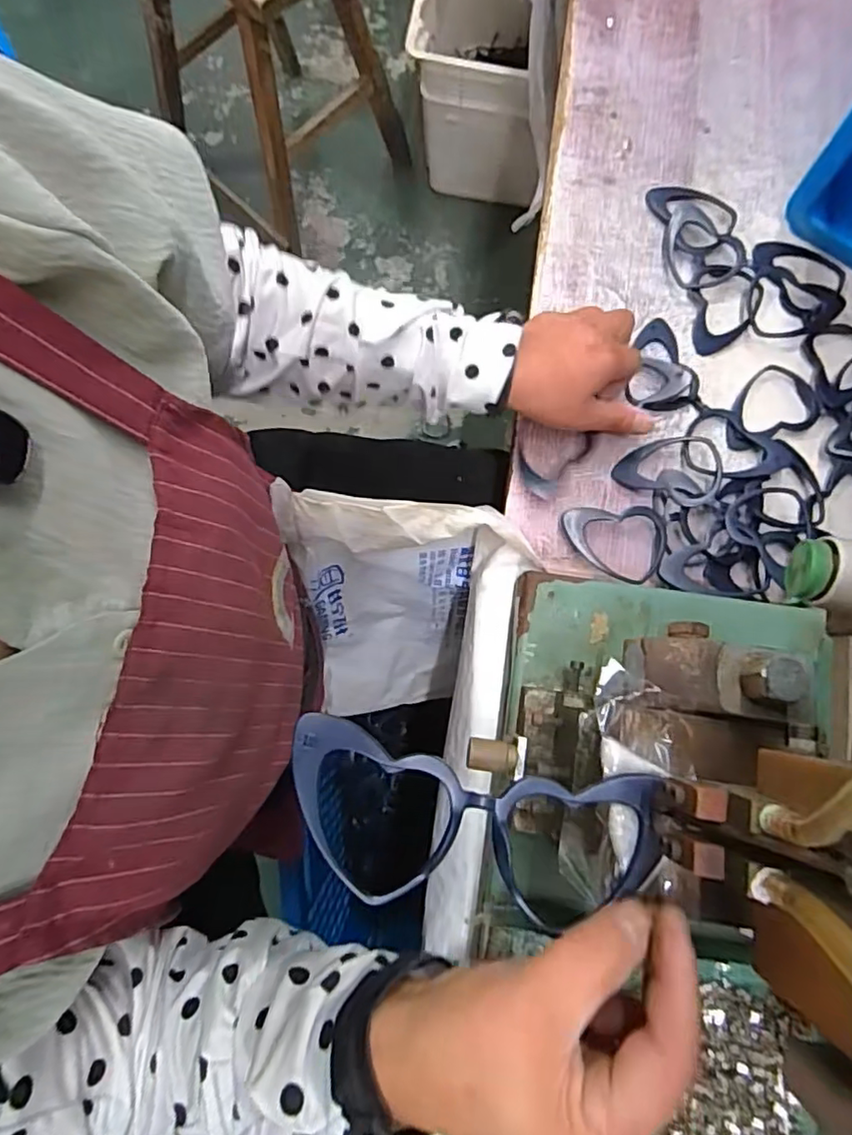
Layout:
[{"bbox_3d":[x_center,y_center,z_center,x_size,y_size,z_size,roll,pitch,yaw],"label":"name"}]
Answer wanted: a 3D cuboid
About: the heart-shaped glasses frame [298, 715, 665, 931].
[{"bbox_3d":[0.017,0.100,0.234,0.143,0.011,0.060,12,80,-2],"label":"heart-shaped glasses frame"}]

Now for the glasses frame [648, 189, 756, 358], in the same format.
[{"bbox_3d":[0.228,-0.246,0.489,0.062,0.013,0.147,-10,80,-2],"label":"glasses frame"}]

